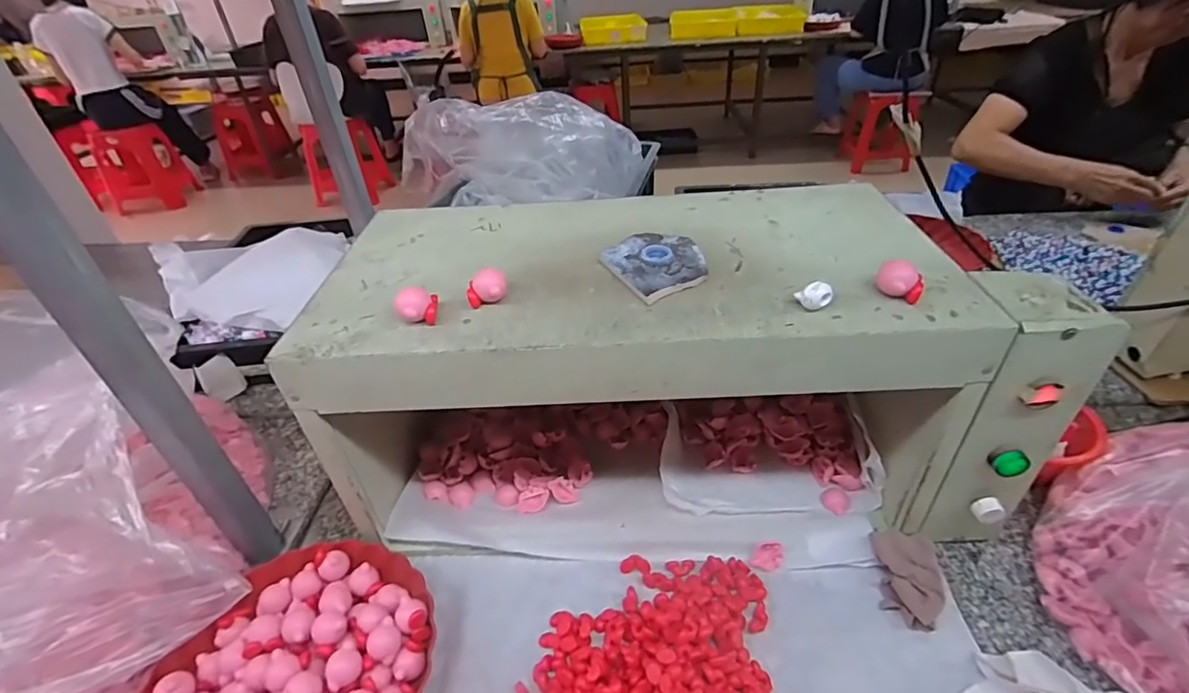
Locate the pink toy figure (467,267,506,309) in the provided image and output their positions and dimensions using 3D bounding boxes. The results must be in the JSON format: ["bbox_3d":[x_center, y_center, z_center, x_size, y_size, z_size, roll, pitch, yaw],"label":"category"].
[{"bbox_3d":[-0.092,-0.049,0.468,0.034,0.029,0.024,-10,38,-9],"label":"pink toy figure"}]

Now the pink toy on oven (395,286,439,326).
[{"bbox_3d":[-0.147,-0.032,0.453,0.033,0.027,0.028,-17,39,-17],"label":"pink toy on oven"}]

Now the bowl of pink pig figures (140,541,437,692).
[{"bbox_3d":[-0.266,0.283,0.476,0.217,0.051,0.237,-2,37,2],"label":"bowl of pink pig figures"}]

